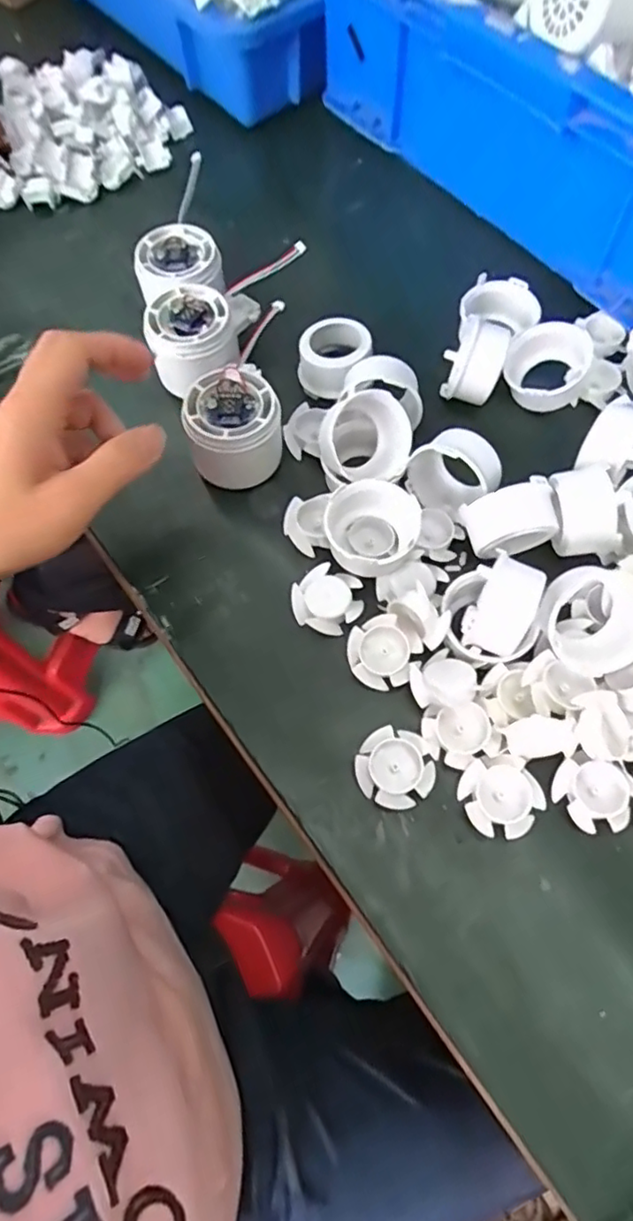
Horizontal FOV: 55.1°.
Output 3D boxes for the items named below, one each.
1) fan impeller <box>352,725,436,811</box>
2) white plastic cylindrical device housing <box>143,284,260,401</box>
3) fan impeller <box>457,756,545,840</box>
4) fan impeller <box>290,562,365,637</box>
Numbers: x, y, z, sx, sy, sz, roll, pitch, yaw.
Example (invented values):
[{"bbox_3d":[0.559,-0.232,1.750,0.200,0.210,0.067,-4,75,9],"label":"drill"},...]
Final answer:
[{"bbox_3d":[0.041,0.083,0.321,0.040,0.012,0.040,-1,68,2],"label":"fan impeller"},{"bbox_3d":[-0.073,-0.186,0.411,0.081,0.037,0.064,-19,69,-5],"label":"white plastic cylindrical device housing"},{"bbox_3d":[0.094,0.097,0.314,0.040,0.012,0.038,-1,68,2],"label":"fan impeller"},{"bbox_3d":[0.006,-0.008,0.355,0.039,0.010,0.038,-1,68,2],"label":"fan impeller"}]

